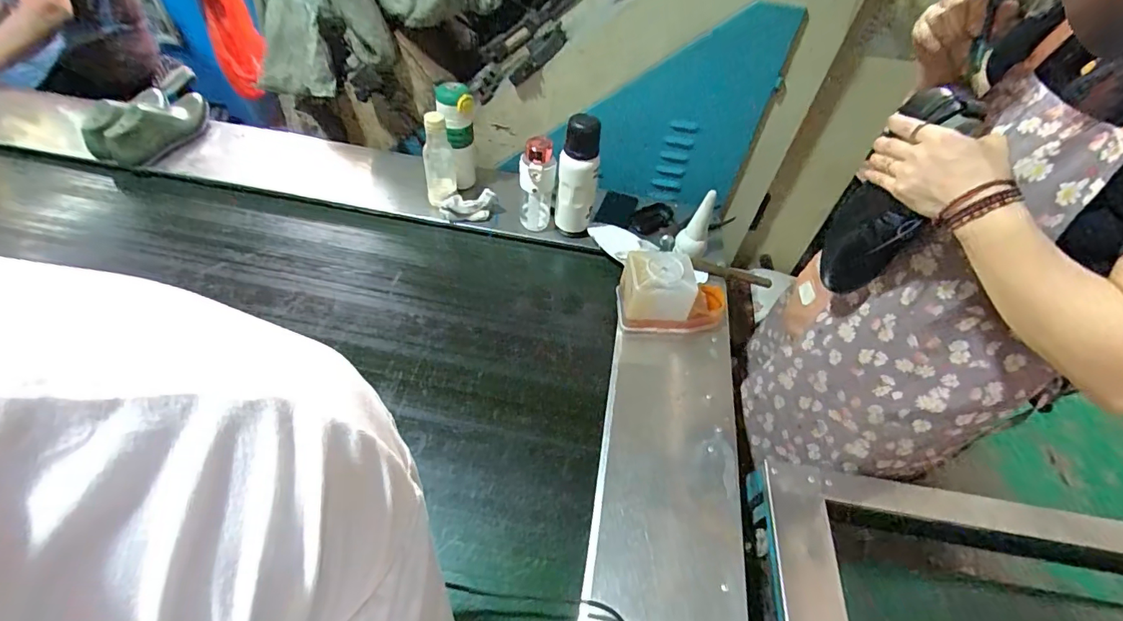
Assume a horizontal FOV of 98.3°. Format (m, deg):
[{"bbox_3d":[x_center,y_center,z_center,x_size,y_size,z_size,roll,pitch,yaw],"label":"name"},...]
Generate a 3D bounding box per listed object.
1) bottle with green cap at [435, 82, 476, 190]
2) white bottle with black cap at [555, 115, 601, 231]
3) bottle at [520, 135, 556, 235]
[{"bbox_3d":[-0.222,-0.364,1.046,0.071,0.221,0.070,-15,54,-16],"label":"bottle with green cap"},{"bbox_3d":[0.031,-0.250,0.965,0.076,0.250,0.065,7,51,1],"label":"white bottle with black cap"},{"bbox_3d":[-0.050,-0.249,0.997,0.071,0.198,0.065,3,51,-3],"label":"bottle"}]

